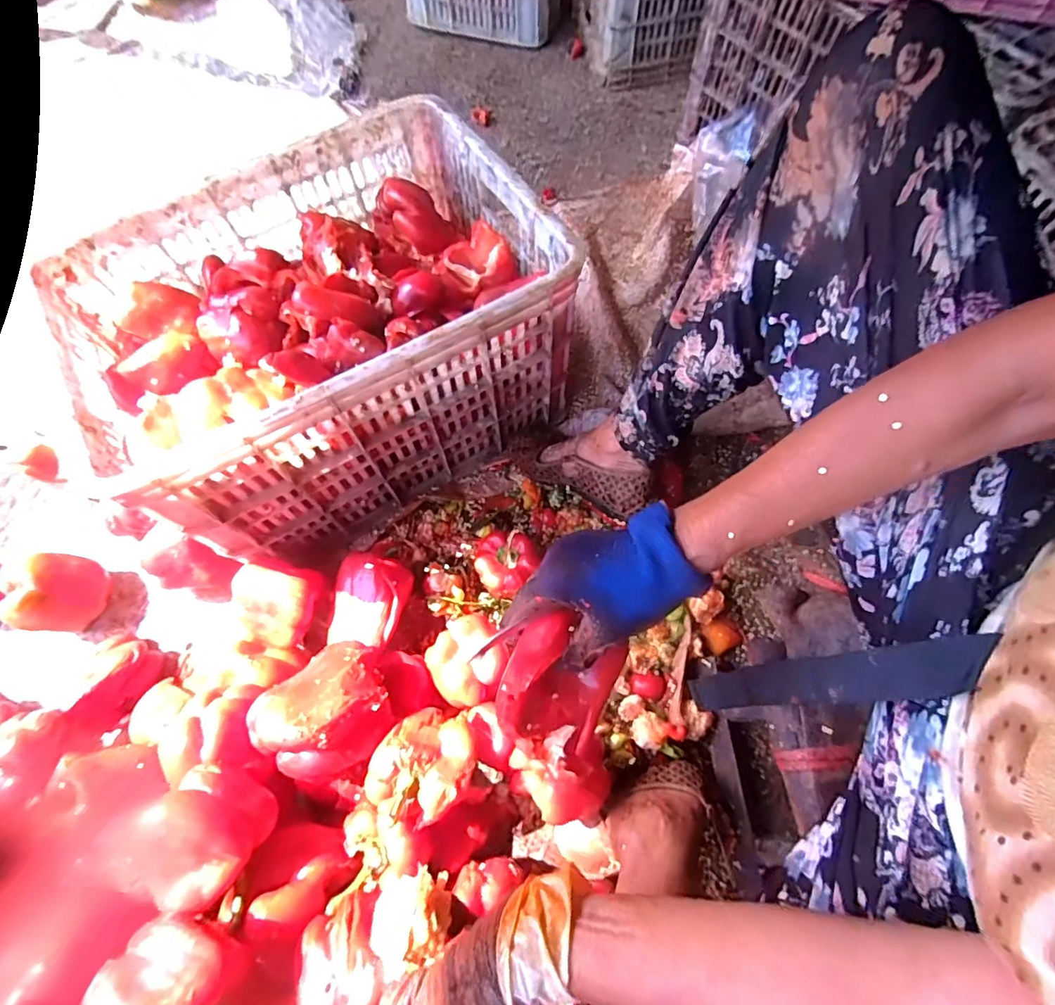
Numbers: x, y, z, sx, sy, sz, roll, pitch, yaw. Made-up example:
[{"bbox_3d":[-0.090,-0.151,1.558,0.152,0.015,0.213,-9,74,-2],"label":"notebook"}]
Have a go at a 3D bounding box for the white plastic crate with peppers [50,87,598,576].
[{"bbox_3d":[-0.232,-0.202,0.641,0.493,0.274,0.356,-33,71,-11],"label":"white plastic crate with peppers"}]

